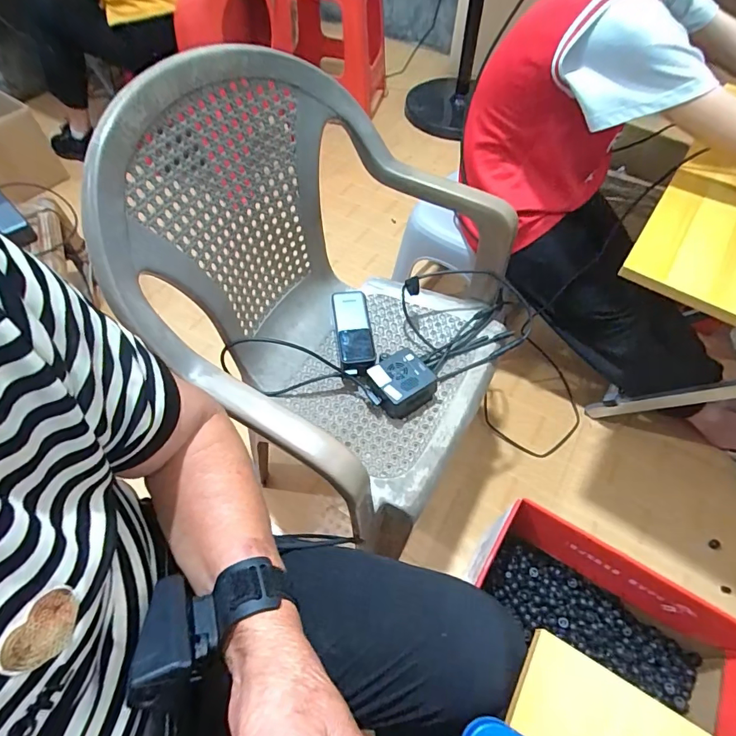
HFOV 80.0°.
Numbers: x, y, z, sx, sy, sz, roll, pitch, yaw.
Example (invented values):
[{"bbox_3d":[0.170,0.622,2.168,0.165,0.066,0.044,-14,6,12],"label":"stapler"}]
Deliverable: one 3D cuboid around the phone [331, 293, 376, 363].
[{"bbox_3d":[-0.023,-0.064,0.669,0.053,0.016,0.123,-10,65,2],"label":"phone"}]

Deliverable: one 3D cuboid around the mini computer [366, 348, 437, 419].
[{"bbox_3d":[0.047,0.021,0.637,0.078,0.049,0.086,-29,61,-19],"label":"mini computer"}]

